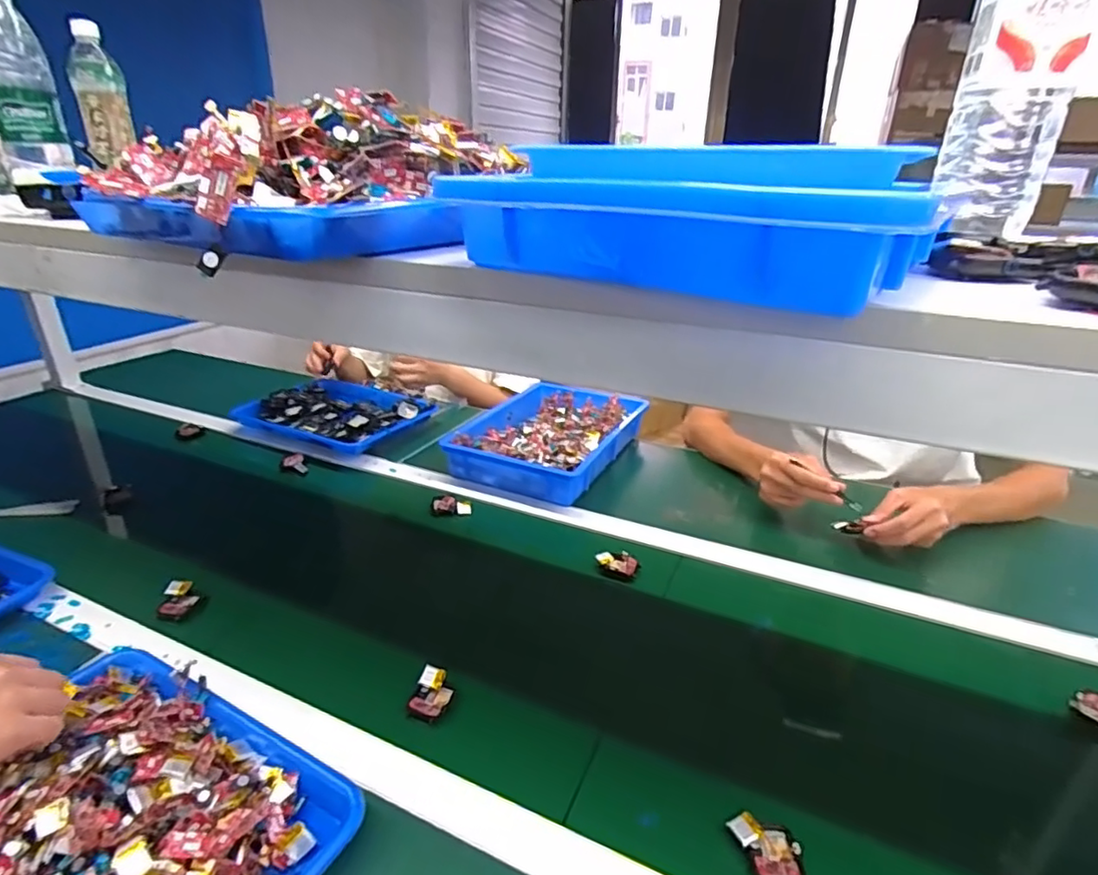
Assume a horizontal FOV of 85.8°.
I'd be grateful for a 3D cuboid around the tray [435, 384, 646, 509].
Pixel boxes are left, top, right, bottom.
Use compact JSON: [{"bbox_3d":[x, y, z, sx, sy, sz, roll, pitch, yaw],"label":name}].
[{"bbox_3d":[0.007,-0.005,1.084,0.273,0.061,0.362,11,26,21],"label":"tray"}]

